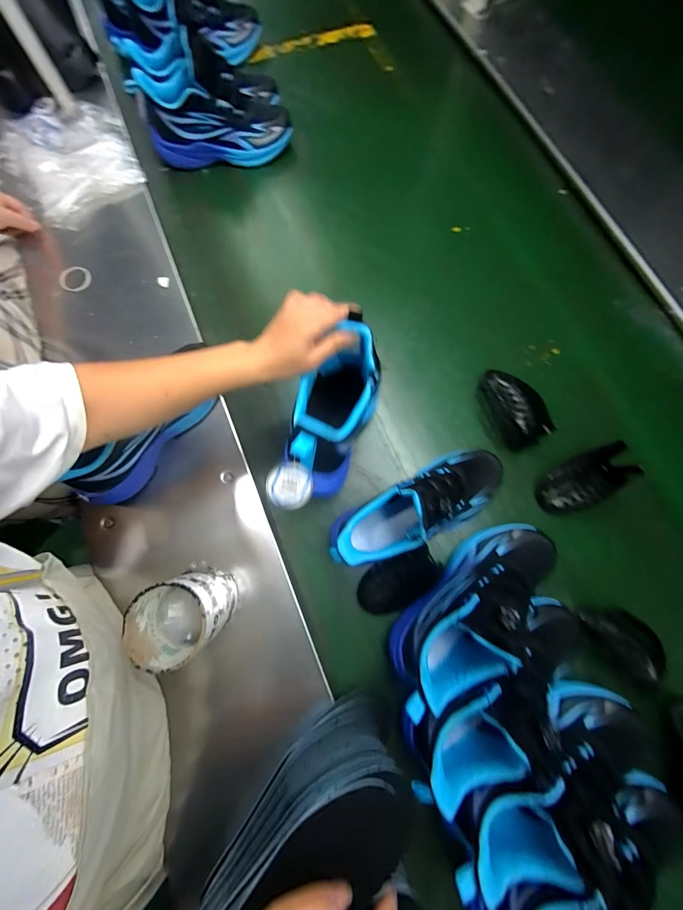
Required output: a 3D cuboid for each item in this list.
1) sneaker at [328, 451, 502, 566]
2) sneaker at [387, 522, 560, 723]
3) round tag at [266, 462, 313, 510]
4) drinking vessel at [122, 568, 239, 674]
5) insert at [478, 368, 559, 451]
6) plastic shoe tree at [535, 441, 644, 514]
[{"bbox_3d":[0.112,0.067,0.420,0.261,0.145,0.091,-21,78,-18],"label":"sneaker"},{"bbox_3d":[0.168,0.184,0.393,0.278,0.141,0.088,-39,80,-23],"label":"sneaker"},{"bbox_3d":[-0.056,0.034,0.347,0.048,0.005,0.053,0,109,-10],"label":"round tag"},{"bbox_3d":[-0.176,0.182,0.370,0.080,0.111,0.077,0,76,-1],"label":"drinking vessel"},{"bbox_3d":[0.282,-0.083,0.513,0.073,0.050,0.143,-18,78,-4],"label":"insert"},{"bbox_3d":[0.370,0.036,0.485,0.141,0.042,0.076,-24,78,-6],"label":"plastic shoe tree"}]

